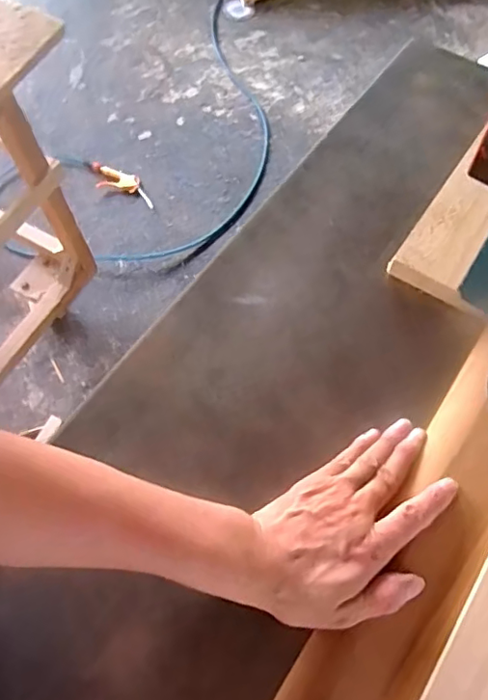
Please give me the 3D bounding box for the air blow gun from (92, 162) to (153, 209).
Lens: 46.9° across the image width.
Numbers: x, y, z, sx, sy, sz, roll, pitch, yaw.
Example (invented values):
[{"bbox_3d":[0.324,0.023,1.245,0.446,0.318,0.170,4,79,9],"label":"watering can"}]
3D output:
[{"bbox_3d":[-0.378,-0.519,1.750,0.255,0.023,0.086,24,68,12],"label":"air blow gun"}]

